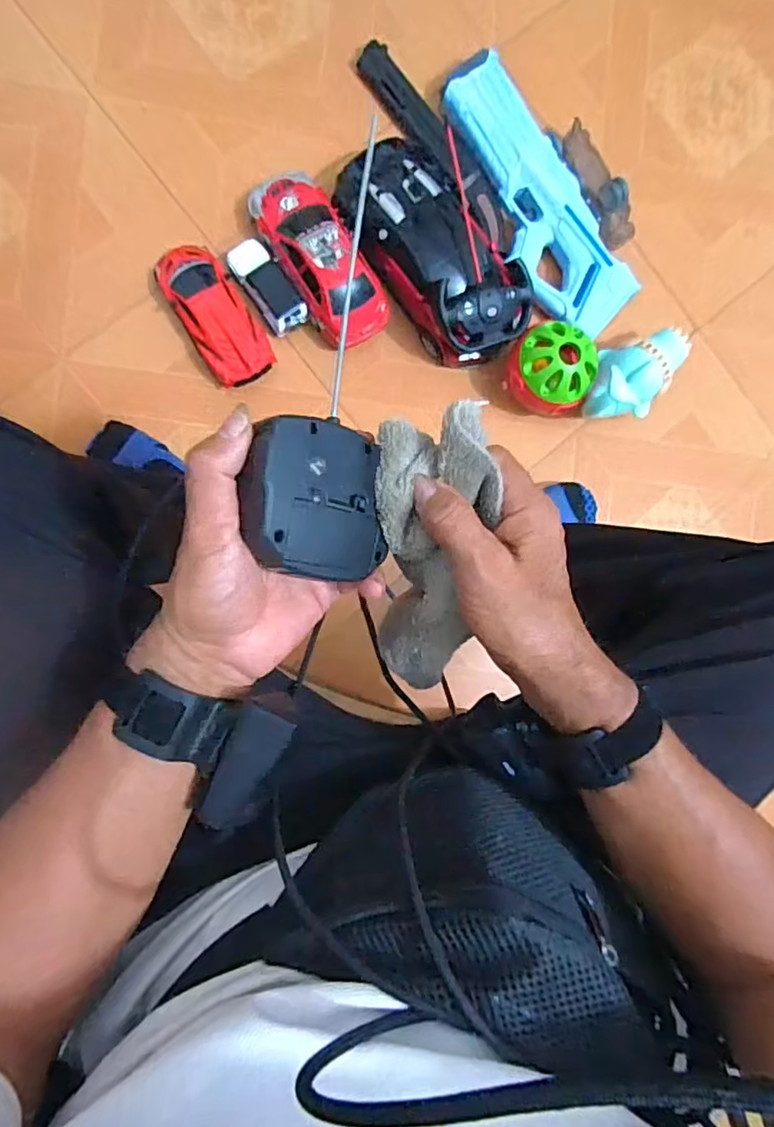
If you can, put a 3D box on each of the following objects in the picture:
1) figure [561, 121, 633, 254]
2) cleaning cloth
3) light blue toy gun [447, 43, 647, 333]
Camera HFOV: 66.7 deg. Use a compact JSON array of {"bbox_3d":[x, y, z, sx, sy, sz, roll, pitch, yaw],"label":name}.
[{"bbox_3d":[0.295,-0.526,0.829,0.048,0.043,0.167,-31,95,-5],"label":"figure"},{"bbox_3d":[0.023,0.000,0.343,0.060,0.050,0.174,0,116,-7],"label":"cleaning cloth"},{"bbox_3d":[0.200,-0.499,0.810,0.120,0.055,0.386,-31,95,-5],"label":"light blue toy gun"}]

